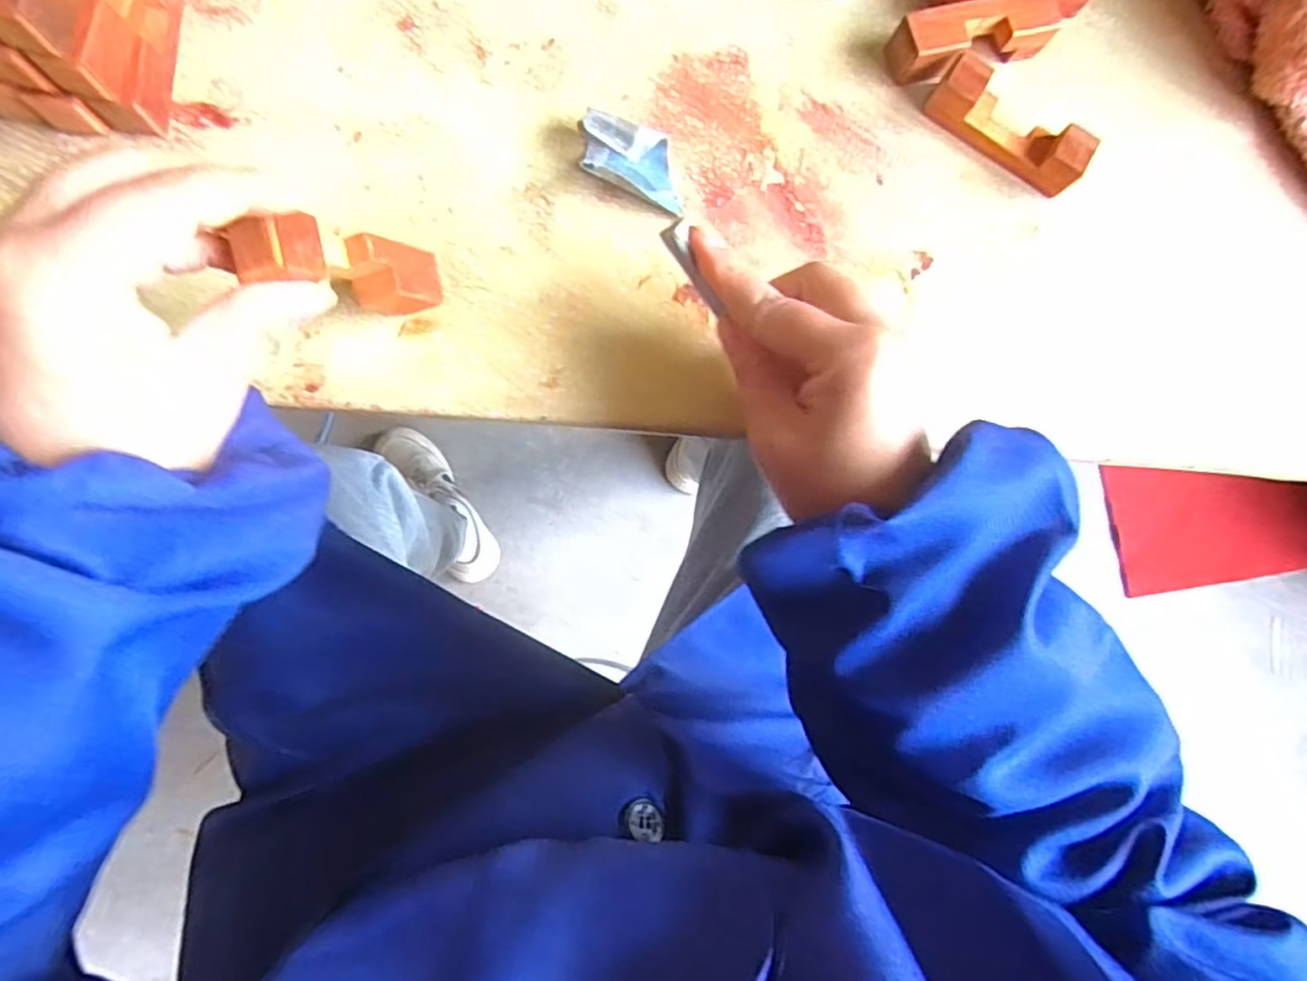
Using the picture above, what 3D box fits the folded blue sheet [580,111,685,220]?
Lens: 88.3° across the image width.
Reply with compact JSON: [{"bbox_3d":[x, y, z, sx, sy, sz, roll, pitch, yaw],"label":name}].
[{"bbox_3d":[-0.008,-0.143,0.293,0.047,0.018,0.026,14,83,-6],"label":"folded blue sheet"}]

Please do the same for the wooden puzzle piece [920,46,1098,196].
[{"bbox_3d":[0.165,-0.169,0.314,0.075,0.022,0.028,36,81,-3],"label":"wooden puzzle piece"}]

